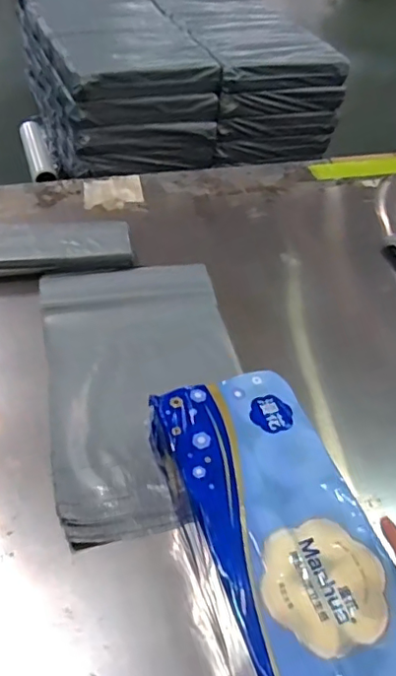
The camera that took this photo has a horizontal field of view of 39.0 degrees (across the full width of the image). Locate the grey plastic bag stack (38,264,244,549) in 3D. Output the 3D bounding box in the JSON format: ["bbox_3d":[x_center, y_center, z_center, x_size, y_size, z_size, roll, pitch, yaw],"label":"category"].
[{"bbox_3d":[-0.088,0.061,0.967,0.329,0.032,0.558,-5,44,-14],"label":"grey plastic bag stack"}]

